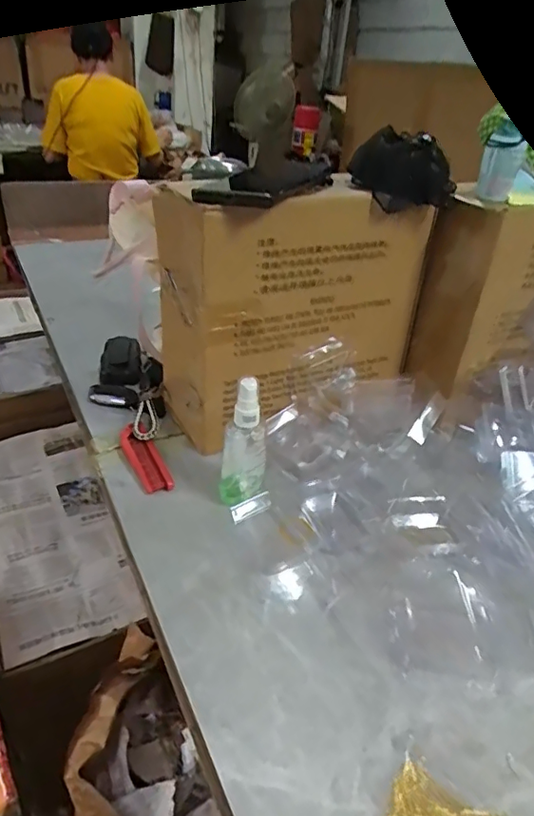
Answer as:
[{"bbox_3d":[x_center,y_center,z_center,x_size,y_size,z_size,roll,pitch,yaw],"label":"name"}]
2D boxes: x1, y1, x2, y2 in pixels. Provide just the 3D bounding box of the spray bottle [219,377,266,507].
[{"bbox_3d":[-0.021,0.033,0.506,0.041,0.131,0.033,5,33,-2],"label":"spray bottle"}]

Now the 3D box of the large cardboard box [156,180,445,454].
[{"bbox_3d":[0.026,-0.112,0.621,0.276,0.267,0.110,-13,38,-27],"label":"large cardboard box"}]

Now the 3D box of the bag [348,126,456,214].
[{"bbox_3d":[0.139,-0.240,0.538,0.108,0.065,0.041,9,33,5],"label":"bag"}]

